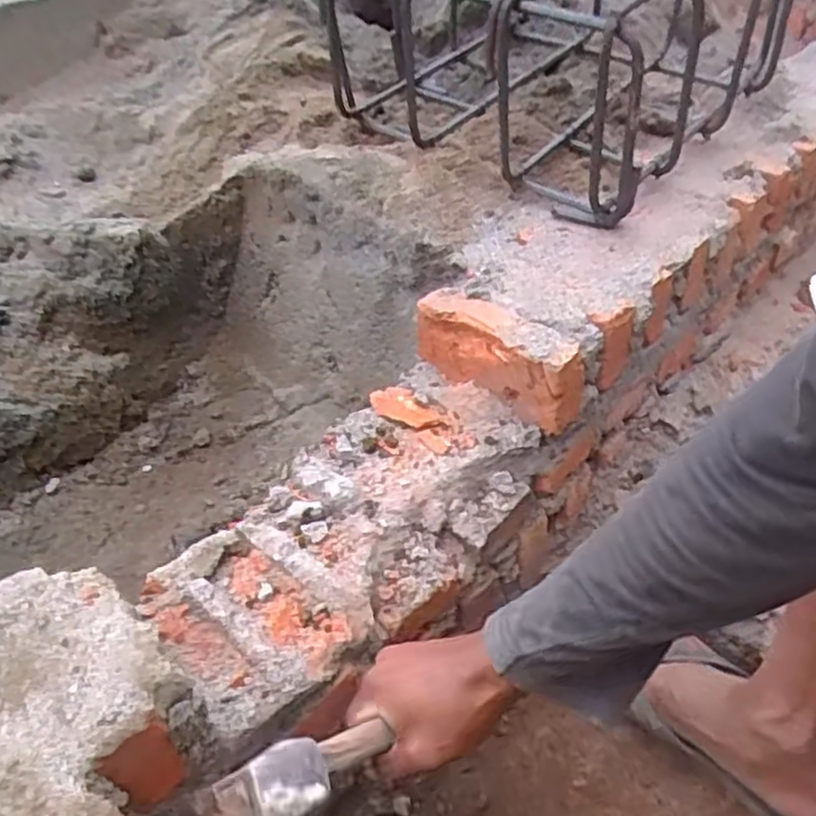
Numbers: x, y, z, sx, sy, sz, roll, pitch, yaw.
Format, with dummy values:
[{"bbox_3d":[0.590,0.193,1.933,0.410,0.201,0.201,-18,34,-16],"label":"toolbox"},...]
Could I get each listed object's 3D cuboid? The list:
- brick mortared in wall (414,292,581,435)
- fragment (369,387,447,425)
[{"bbox_3d":[0.078,-0.045,0.676,0.156,0.079,0.051,28,51,36],"label":"brick mortared in wall"},{"bbox_3d":[-0.004,0.000,0.687,0.034,0.012,0.073,-34,46,-29],"label":"fragment"}]

